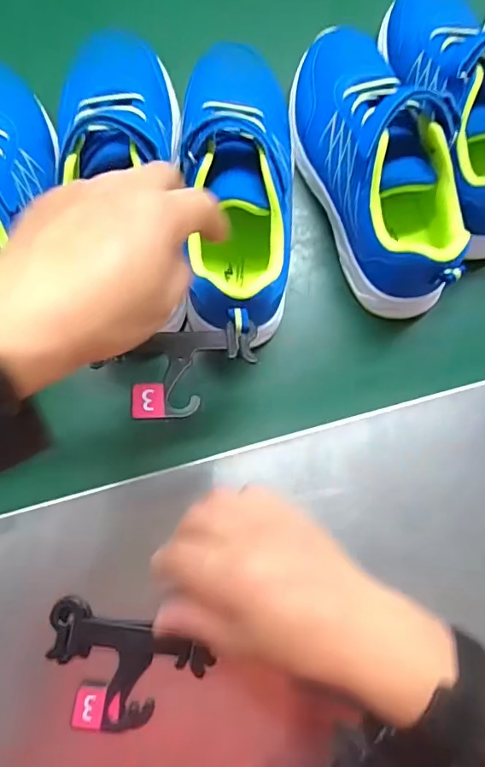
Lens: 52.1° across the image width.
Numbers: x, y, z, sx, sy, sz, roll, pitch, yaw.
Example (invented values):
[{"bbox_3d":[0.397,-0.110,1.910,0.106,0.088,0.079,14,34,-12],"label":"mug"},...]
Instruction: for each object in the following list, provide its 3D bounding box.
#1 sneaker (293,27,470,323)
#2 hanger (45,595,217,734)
[{"bbox_3d":[0.102,-0.173,0.376,0.090,0.075,0.235,-21,84,-5],"label":"sneaker"},{"bbox_3d":[-0.078,0.185,0.315,0.103,0.013,0.064,19,82,1],"label":"hanger"}]

